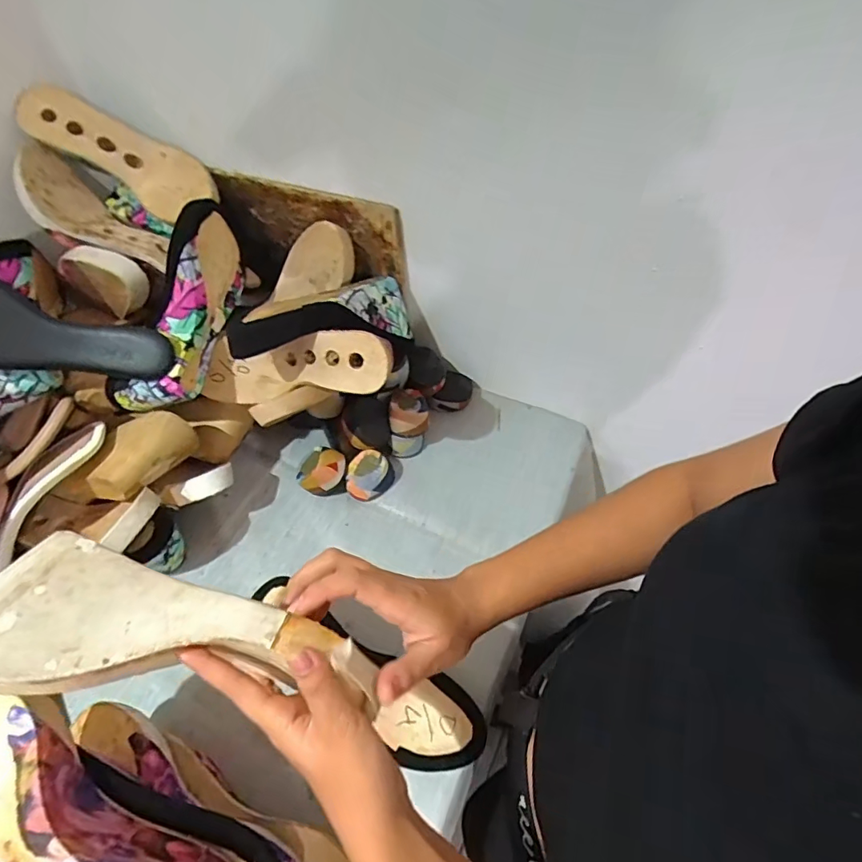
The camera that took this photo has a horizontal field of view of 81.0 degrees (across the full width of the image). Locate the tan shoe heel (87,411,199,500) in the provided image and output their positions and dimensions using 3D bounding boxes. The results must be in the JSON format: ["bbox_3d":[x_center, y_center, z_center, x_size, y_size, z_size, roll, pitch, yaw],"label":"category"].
[{"bbox_3d":[-0.302,0.021,0.516,0.067,0.045,0.107,30,62,23],"label":"tan shoe heel"}]

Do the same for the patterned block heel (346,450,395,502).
[{"bbox_3d":[-0.075,0.057,0.629,0.054,0.036,0.053,9,56,11],"label":"patterned block heel"}]

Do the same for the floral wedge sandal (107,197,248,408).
[{"bbox_3d":[-0.260,-0.133,0.530,0.085,0.075,0.232,12,80,13],"label":"floral wedge sandal"}]

